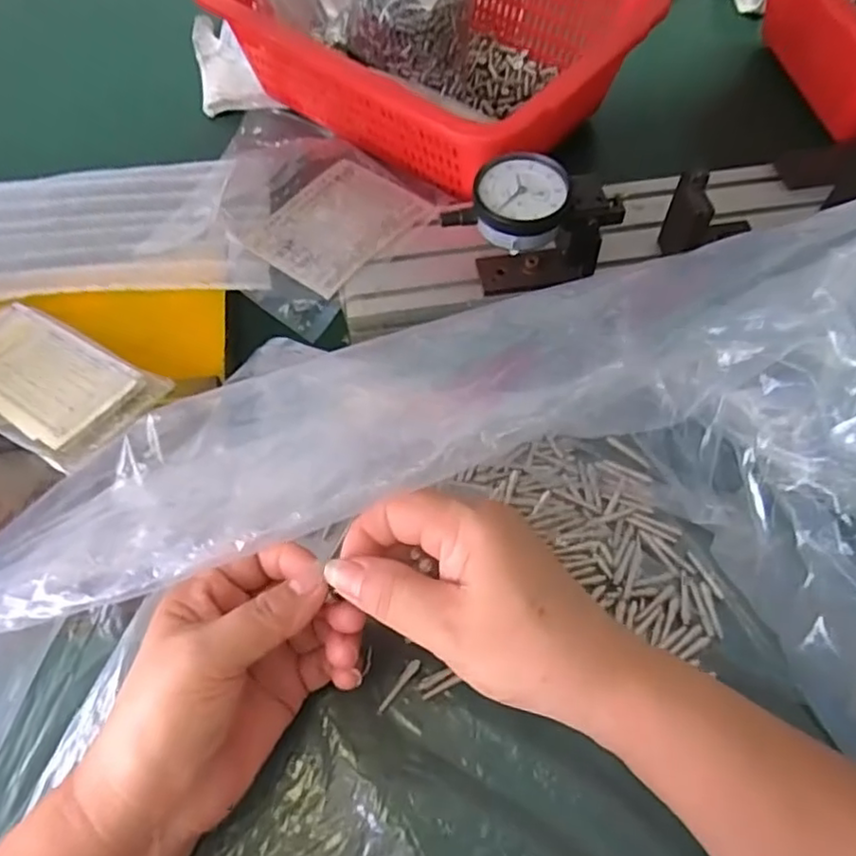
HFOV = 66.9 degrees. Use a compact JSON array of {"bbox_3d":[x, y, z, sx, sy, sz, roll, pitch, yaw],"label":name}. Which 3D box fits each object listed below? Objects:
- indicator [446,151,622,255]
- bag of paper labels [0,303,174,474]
[{"bbox_3d":[0.058,-0.130,0.369,0.092,0.025,0.053,-19,62,-10],"label":"indicator"},{"bbox_3d":[-0.227,-0.027,0.384,0.143,0.025,0.073,29,64,16],"label":"bag of paper labels"}]

